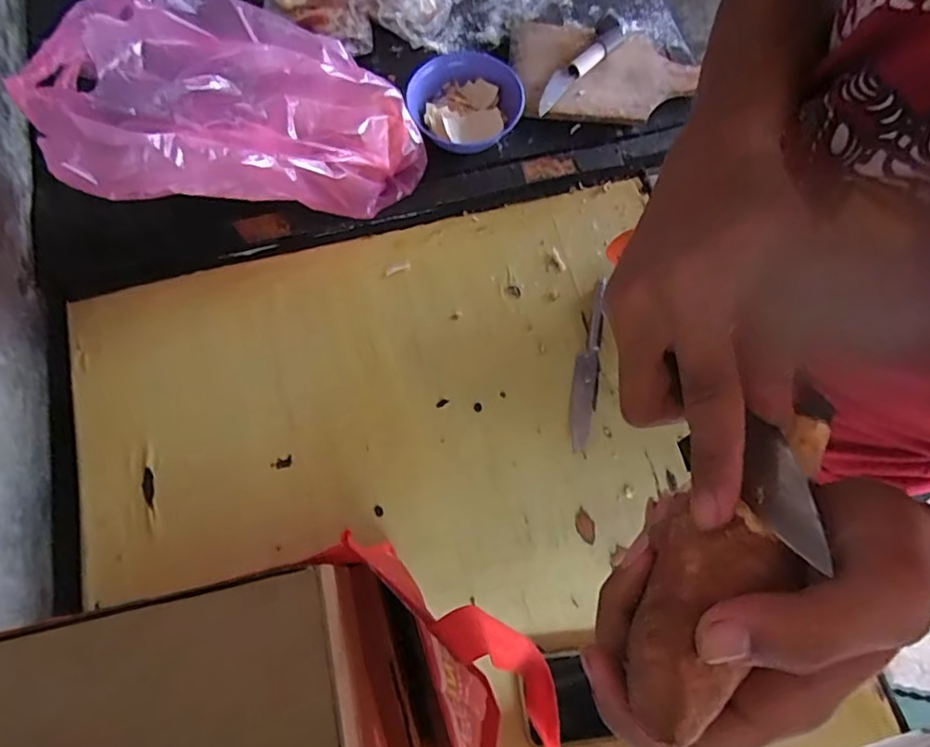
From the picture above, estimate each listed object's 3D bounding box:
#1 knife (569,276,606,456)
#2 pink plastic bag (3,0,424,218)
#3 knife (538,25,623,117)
[{"bbox_3d":[0.144,-0.017,0.679,0.025,0.015,0.211,9,71,2],"label":"knife"},{"bbox_3d":[-0.217,-0.289,0.607,0.399,0.108,0.227,-10,98,-45],"label":"pink plastic bag"},{"bbox_3d":[0.156,-0.418,0.787,0.030,0.019,0.186,39,73,14],"label":"knife"}]

